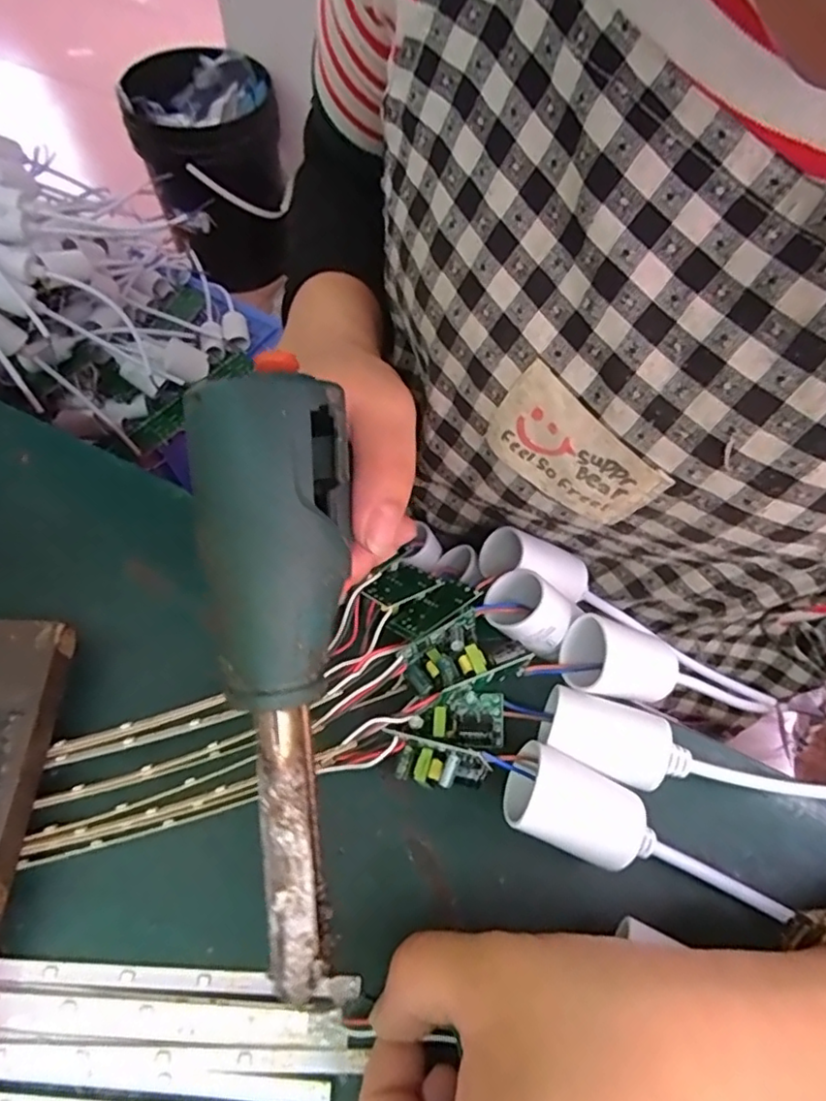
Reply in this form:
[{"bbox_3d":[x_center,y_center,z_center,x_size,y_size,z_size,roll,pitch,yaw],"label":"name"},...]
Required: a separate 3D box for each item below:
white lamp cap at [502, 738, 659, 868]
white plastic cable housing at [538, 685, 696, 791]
[{"bbox_3d":[0.056,0.092,0.211,0.050,0.031,0.029,24,63,10],"label":"white lamp cap"},{"bbox_3d":[0.075,0.070,0.225,0.052,0.019,0.025,26,63,11],"label":"white plastic cable housing"}]

